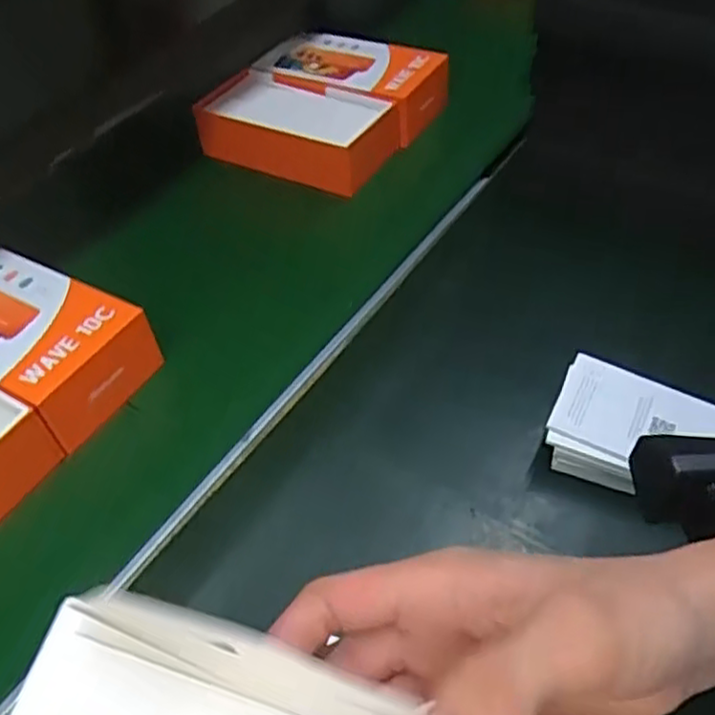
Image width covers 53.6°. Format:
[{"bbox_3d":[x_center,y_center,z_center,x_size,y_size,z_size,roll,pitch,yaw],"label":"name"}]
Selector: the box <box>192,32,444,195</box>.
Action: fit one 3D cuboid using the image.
[{"bbox_3d":[-0.029,-0.266,0.749,0.209,0.056,0.212,27,56,27],"label":"box"}]

